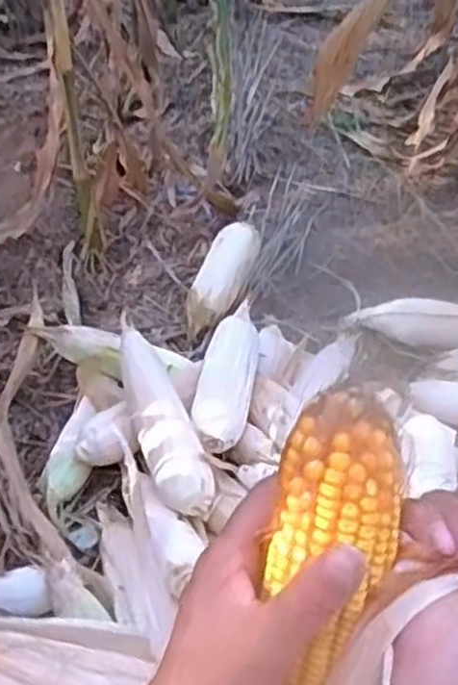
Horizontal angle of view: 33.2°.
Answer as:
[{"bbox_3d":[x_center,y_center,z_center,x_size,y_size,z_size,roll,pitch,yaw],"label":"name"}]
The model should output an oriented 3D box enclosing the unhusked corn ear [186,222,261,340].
[{"bbox_3d":[-0.010,-0.101,1.183,0.076,0.059,0.233,10,41,15],"label":"unhusked corn ear"}]

